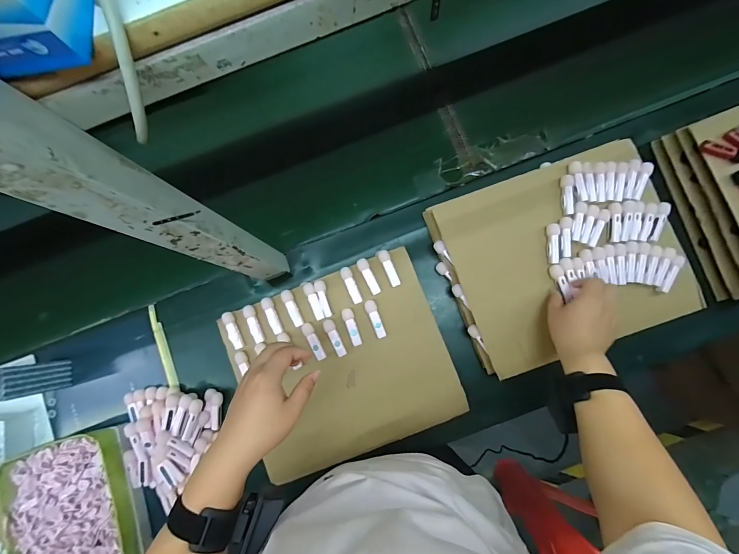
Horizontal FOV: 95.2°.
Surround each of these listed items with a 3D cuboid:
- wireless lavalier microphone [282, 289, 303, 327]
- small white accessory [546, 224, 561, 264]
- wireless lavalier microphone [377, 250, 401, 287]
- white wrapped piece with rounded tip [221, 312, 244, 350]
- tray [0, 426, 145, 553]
[{"bbox_3d":[-0.129,0.053,0.570,0.017,0.011,0.066,-24,80,0],"label":"wireless lavalier microphone"},{"bbox_3d":[0.292,-0.053,0.537,0.016,0.019,0.064,0,81,4],"label":"small white accessory"},{"bbox_3d":[0.034,-0.015,0.568,0.019,0.013,0.064,-26,80,0],"label":"wireless lavalier microphone"},{"bbox_3d":[-0.231,0.091,0.571,0.019,0.010,0.065,-22,80,0],"label":"white wrapped piece with rounded tip"},{"bbox_3d":[-0.482,0.393,0.552,0.197,0.060,0.242,-14,80,2],"label":"tray"}]

